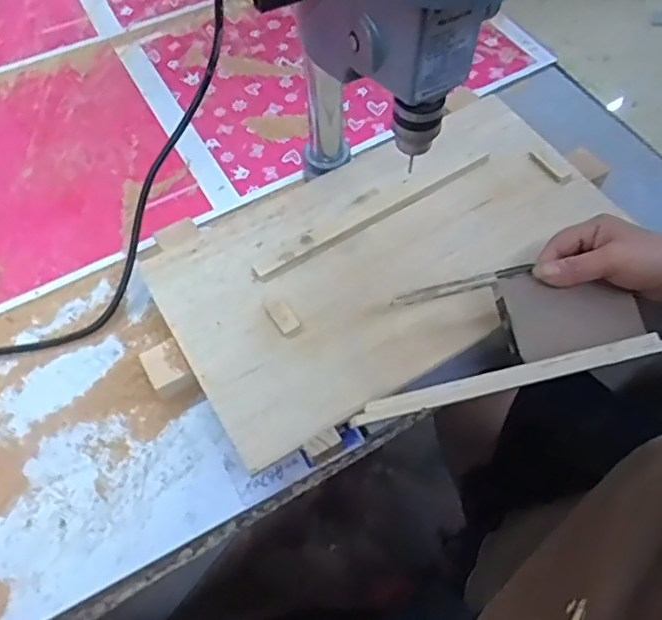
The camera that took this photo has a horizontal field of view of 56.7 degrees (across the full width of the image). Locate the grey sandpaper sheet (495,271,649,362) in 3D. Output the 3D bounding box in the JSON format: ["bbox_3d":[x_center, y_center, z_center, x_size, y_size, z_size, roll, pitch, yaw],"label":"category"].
[{"bbox_3d":[0.184,-0.003,0.471,0.091,0.072,0.006,-16,19,16],"label":"grey sandpaper sheet"}]

